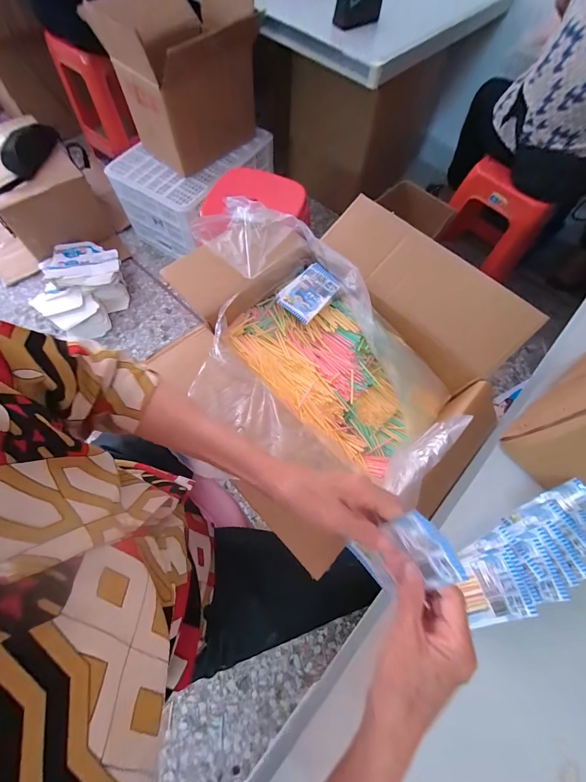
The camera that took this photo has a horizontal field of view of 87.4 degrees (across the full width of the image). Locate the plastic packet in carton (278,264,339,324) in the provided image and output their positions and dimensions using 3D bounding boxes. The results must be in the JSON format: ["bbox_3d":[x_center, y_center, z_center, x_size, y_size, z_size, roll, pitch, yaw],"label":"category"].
[{"bbox_3d":[0.028,-0.180,0.561,0.103,0.025,0.075,-41,72,-15],"label":"plastic packet in carton"}]

